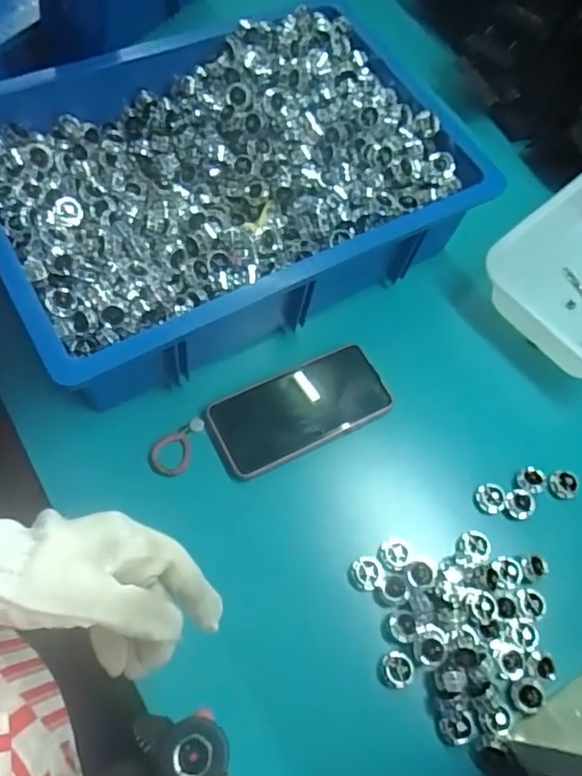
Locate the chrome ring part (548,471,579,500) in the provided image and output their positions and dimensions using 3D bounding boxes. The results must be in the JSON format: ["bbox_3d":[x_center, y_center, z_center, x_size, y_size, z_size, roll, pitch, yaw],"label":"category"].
[{"bbox_3d":[0.255,0.091,0.555,0.026,0.005,0.027,40,80,19],"label":"chrome ring part"}]

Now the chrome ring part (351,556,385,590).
[{"bbox_3d":[0.065,0.157,0.501,0.026,0.018,0.025,1,57,-2],"label":"chrome ring part"}]

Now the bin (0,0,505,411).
[{"bbox_3d":[-0.062,-0.198,0.588,0.454,0.129,0.312,-29,63,-19],"label":"bin"}]

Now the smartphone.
[{"bbox_3d":[0.008,0.018,0.555,0.165,0.017,0.079,-24,62,-17],"label":"smartphone"}]

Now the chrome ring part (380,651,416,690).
[{"bbox_3d":[0.084,0.225,0.473,0.026,0.017,0.026,-5,58,-6],"label":"chrome ring part"}]

